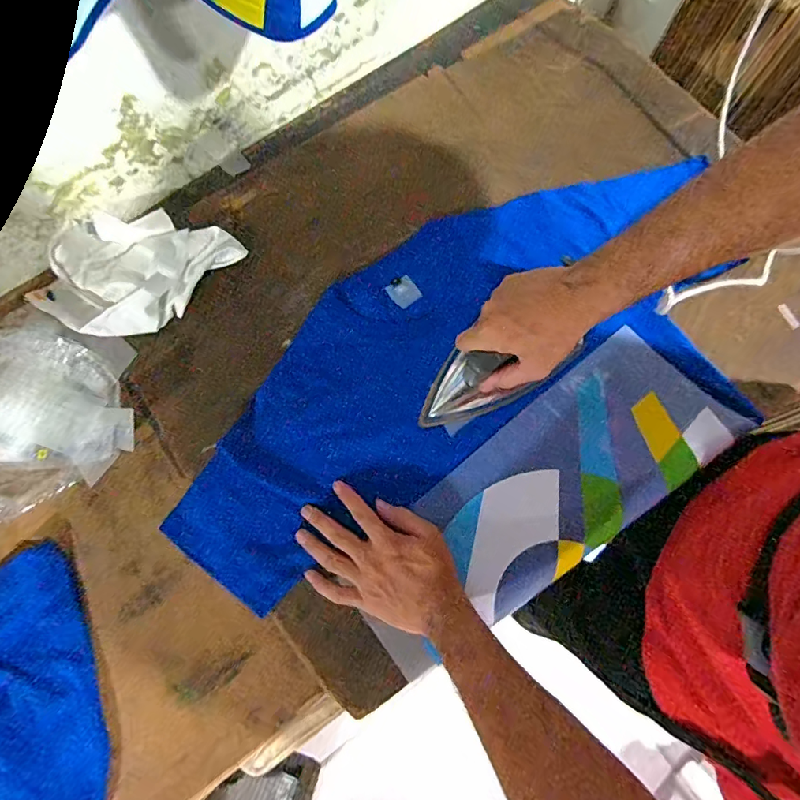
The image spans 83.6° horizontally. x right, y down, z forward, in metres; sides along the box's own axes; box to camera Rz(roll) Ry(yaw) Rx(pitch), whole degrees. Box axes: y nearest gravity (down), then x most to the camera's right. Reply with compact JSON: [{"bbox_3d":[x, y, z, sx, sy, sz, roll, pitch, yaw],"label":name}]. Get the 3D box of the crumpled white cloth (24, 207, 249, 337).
[{"bbox_3d":[-0.324,-0.162,0.534,0.171,0.043,0.214,41,82,9],"label":"crumpled white cloth"}]

